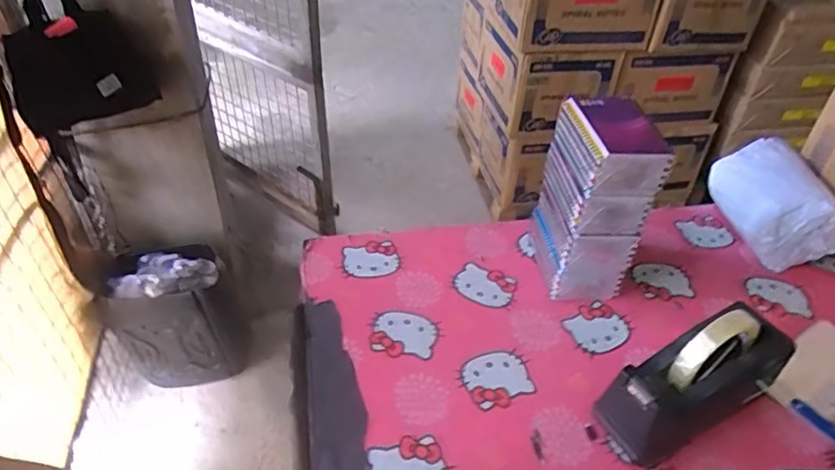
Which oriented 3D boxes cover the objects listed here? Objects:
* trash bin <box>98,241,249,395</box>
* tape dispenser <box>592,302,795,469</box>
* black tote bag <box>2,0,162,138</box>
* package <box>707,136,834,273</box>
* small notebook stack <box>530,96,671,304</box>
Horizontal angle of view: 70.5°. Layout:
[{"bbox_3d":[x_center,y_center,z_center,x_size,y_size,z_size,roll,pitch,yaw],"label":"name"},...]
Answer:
[{"bbox_3d":[-0.653,0.231,1.624,0.326,0.347,0.237,-9,42,-15],"label":"trash bin"},{"bbox_3d":[0.295,0.147,0.620,0.210,0.129,0.074,-18,44,-23],"label":"tape dispenser"},{"bbox_3d":[-0.691,-0.379,1.181,0.241,0.336,0.087,-5,41,-10],"label":"black tote bag"},{"bbox_3d":[0.521,-0.048,0.883,0.121,0.108,0.201,-2,40,-7],"label":"package"},{"bbox_3d":[0.223,-0.043,0.757,0.103,0.231,0.141,1,40,-3],"label":"small notebook stack"}]

